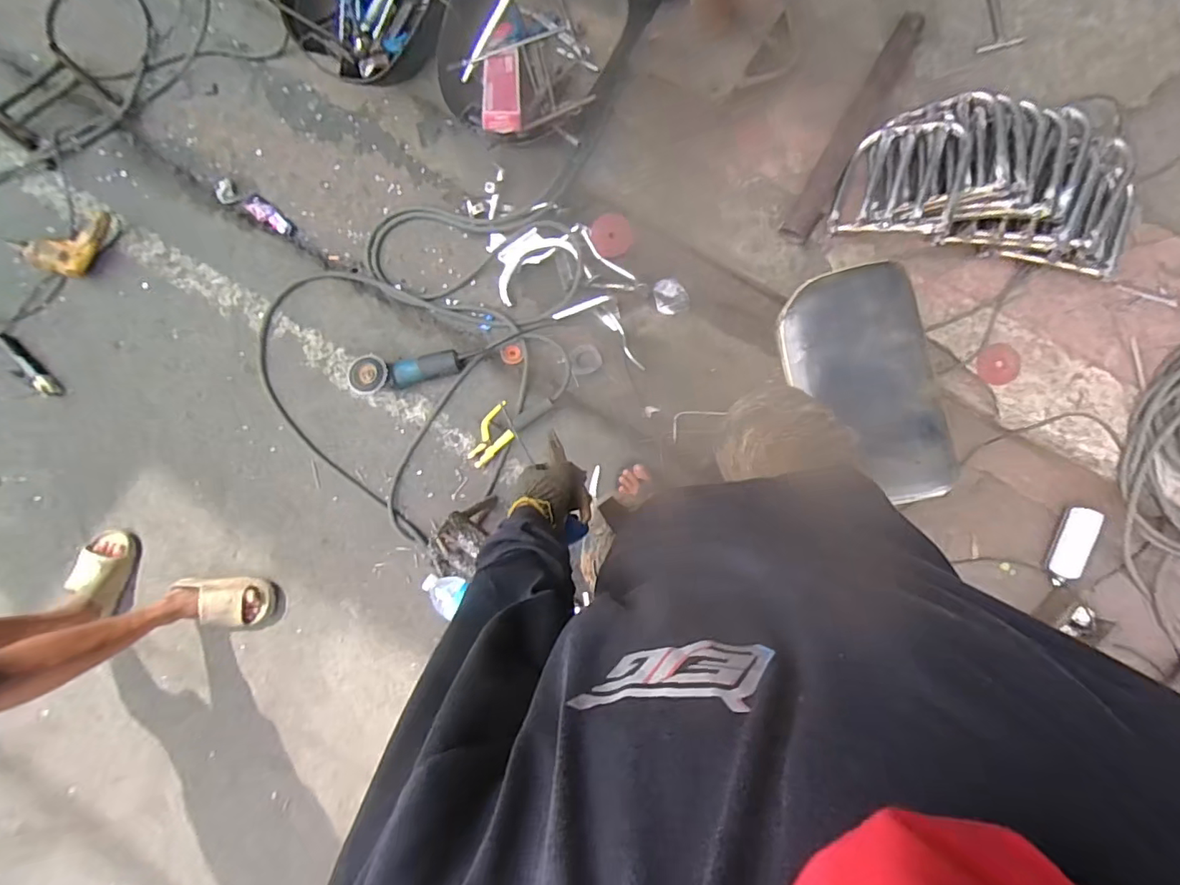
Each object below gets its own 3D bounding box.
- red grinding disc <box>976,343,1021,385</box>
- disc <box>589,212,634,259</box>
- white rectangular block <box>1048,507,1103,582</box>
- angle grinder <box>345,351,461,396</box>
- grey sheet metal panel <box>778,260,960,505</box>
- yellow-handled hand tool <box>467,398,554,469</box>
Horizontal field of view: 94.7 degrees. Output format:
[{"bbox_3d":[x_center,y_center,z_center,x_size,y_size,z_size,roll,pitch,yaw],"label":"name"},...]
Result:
[{"bbox_3d":[0.868,-0.165,1.154,0.080,0.012,0.084,0,88,6],"label":"red grinding disc"},{"bbox_3d":[0.054,-0.511,1.339,0.099,0.010,0.101,1,101,7],"label":"disc"},{"bbox_3d":[1.083,0.224,1.216,0.063,0.018,0.162,23,106,45],"label":"white rectangular block"},{"bbox_3d":[-0.443,-0.175,1.302,0.242,0.087,0.093,-10,85,-4],"label":"angle grinder"},{"bbox_3d":[0.525,-0.102,1.028,0.261,0.063,0.453,-15,87,5],"label":"grey sheet metal panel"},{"bbox_3d":[-0.205,-0.045,1.310,0.233,0.043,0.083,-41,85,3],"label":"yellow-handled hand tool"}]

